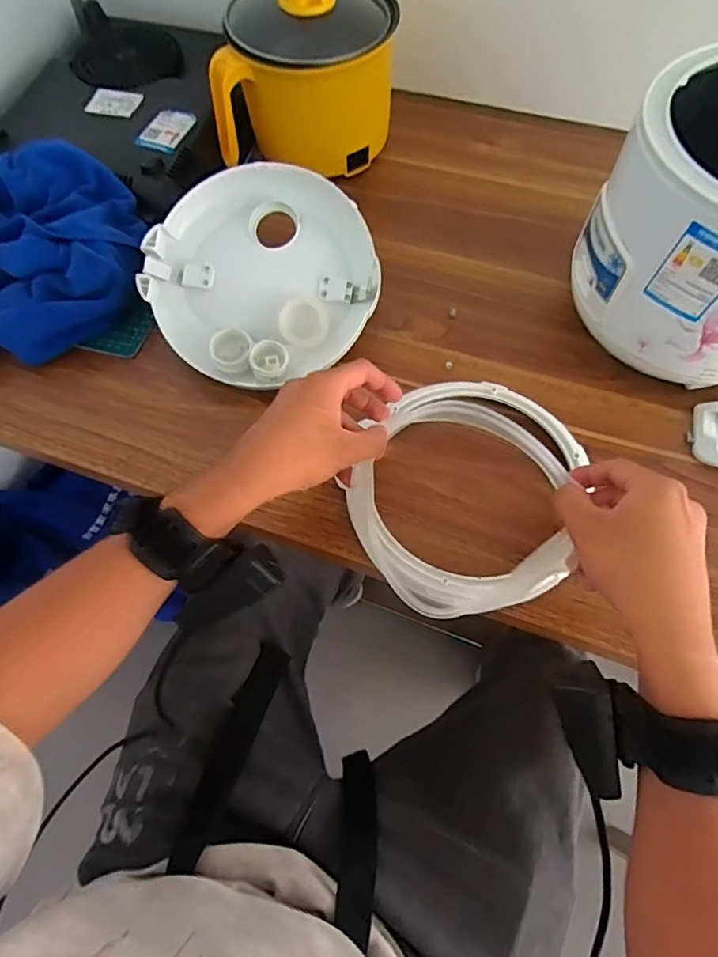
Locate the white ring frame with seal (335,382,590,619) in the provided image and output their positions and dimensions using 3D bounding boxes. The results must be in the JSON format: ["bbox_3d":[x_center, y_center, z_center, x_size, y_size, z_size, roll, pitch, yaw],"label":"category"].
[{"bbox_3d":[0.090,0.000,0.396,0.192,0.066,0.184,-26,67,-11],"label":"white ring frame with seal"}]

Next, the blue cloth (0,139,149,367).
[{"bbox_3d":[-0.335,-0.244,0.519,0.210,0.084,0.267,-34,69,-14],"label":"blue cloth"}]

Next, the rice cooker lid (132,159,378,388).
[{"bbox_3d":[-0.088,-0.186,0.481,0.199,0.026,0.196,0,87,2],"label":"rice cooker lid"}]

